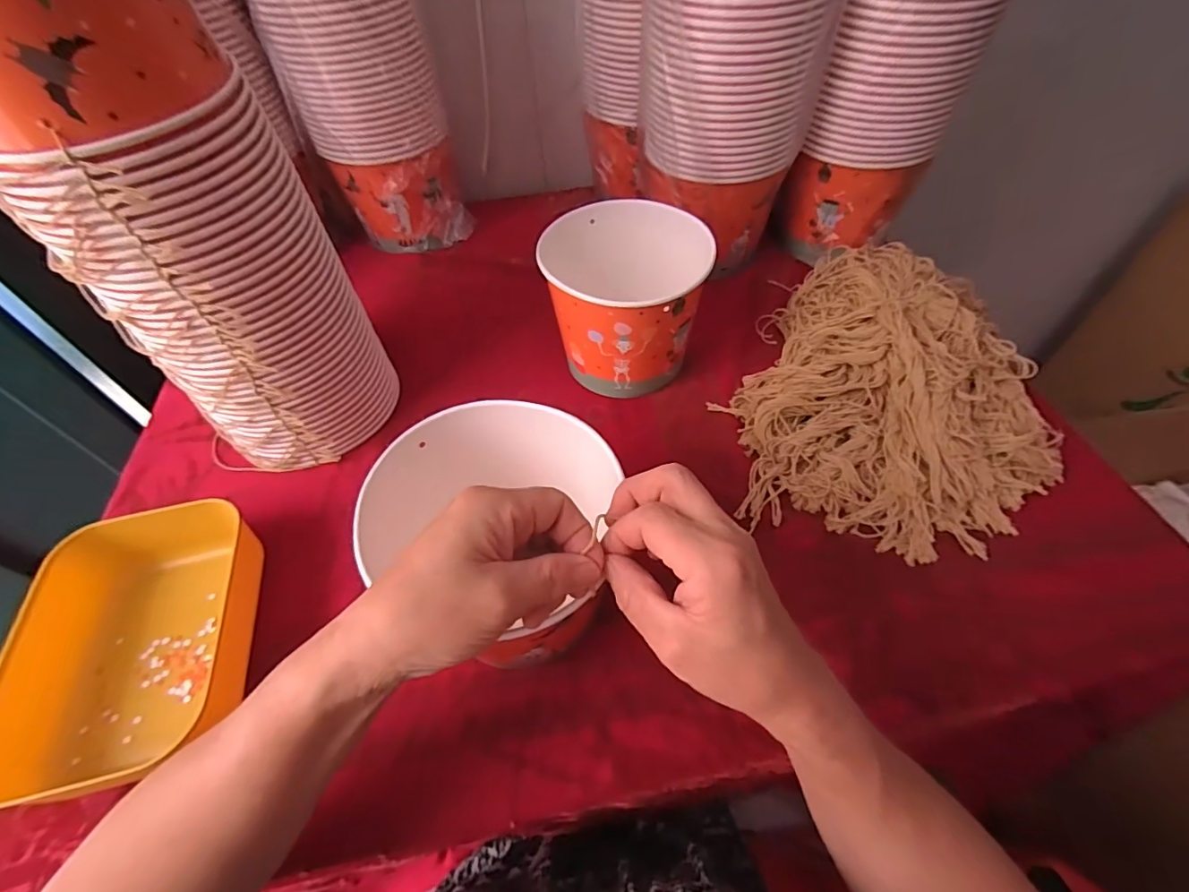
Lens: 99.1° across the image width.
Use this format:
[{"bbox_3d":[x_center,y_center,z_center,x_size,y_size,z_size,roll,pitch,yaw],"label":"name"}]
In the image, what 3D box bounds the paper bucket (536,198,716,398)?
[{"bbox_3d":[0.033,-0.144,0.517,0.153,0.131,0.157,6,54,8],"label":"paper bucket"}]

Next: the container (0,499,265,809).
[{"bbox_3d":[-0.323,0.133,0.371,0.142,0.056,0.198,-13,53,-7],"label":"container"}]

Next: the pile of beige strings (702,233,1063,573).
[{"bbox_3d":[0.281,-0.055,0.470,0.271,0.076,0.336,22,57,19],"label":"pile of beige strings"}]

